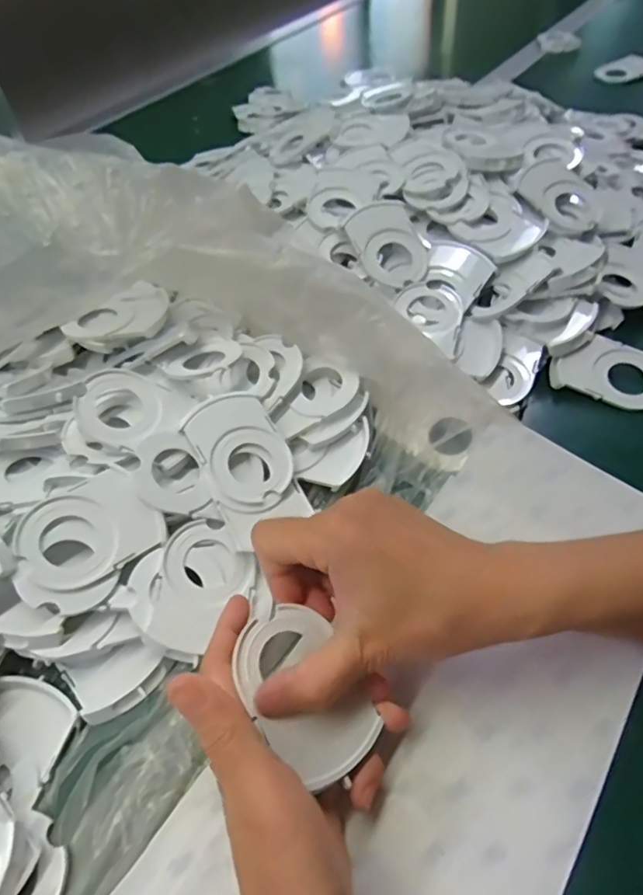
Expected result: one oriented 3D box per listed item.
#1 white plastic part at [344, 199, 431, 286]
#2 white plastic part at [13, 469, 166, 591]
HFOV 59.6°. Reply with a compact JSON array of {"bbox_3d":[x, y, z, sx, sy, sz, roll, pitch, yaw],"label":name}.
[{"bbox_3d":[0.055,-0.165,0.460,0.058,0.018,0.072,-23,86,-16],"label":"white plastic part"},{"bbox_3d":[-0.131,0.046,0.315,0.072,0.004,0.054,-31,80,-28],"label":"white plastic part"}]

